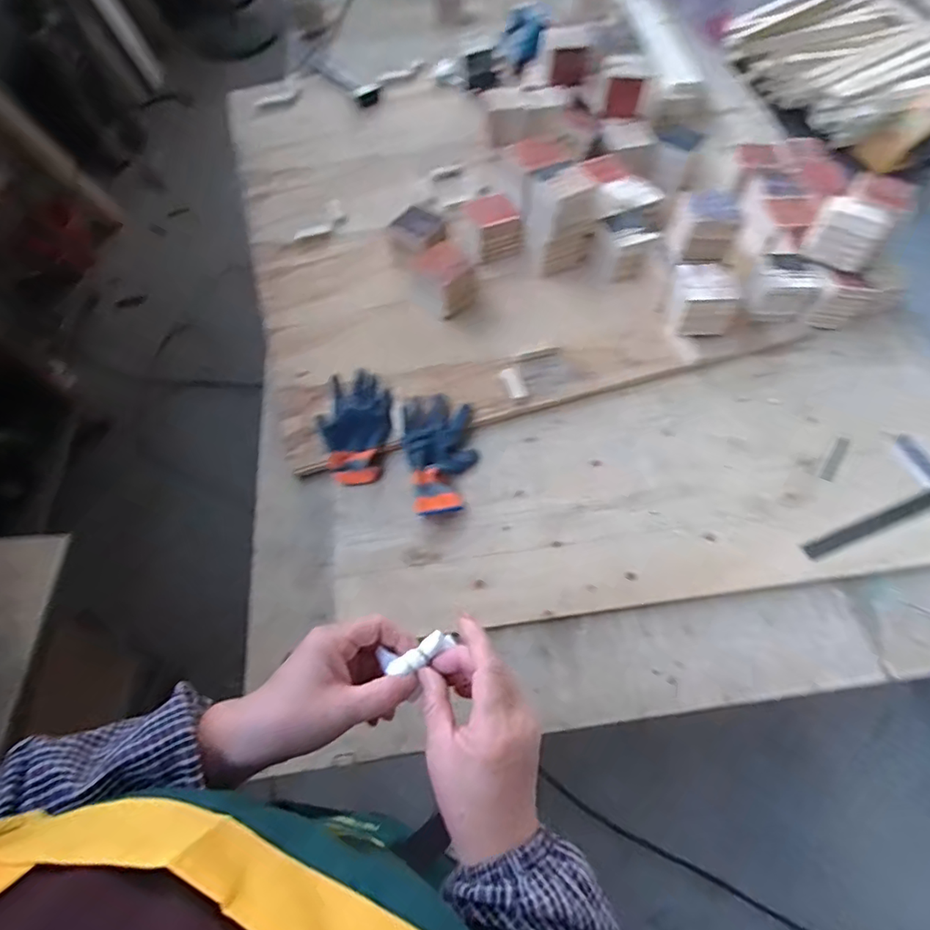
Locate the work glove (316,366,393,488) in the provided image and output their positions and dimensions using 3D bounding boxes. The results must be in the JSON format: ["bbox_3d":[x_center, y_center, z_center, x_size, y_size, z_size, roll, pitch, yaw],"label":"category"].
[{"bbox_3d":[-0.164,-0.058,0.788,0.106,0.027,0.167,-2,78,-7],"label":"work glove"}]

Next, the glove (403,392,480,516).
[{"bbox_3d":[-0.034,-0.021,0.798,0.101,0.033,0.181,-7,61,-4],"label":"glove"}]

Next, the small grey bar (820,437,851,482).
[{"bbox_3d":[0.567,-0.008,0.822,0.016,0.004,0.085,34,69,17],"label":"small grey bar"}]

